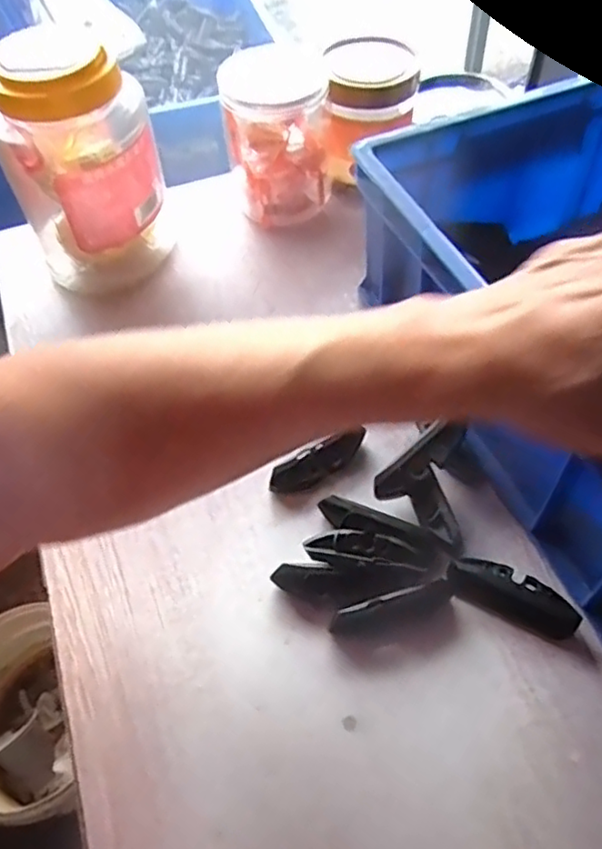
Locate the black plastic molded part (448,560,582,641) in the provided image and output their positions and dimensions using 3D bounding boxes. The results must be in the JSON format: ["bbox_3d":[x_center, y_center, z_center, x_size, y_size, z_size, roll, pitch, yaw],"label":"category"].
[{"bbox_3d":[0.119,0.095,0.352,0.070,0.017,0.023,18,58,16],"label":"black plastic molded part"}]

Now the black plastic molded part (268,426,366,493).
[{"bbox_3d":[0.011,0.025,0.402,0.065,0.017,0.016,-26,57,-15],"label":"black plastic molded part"}]

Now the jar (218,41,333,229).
[{"bbox_3d":[-0.019,-0.241,0.528,0.083,0.116,0.089,-2,55,2],"label":"jar"}]

